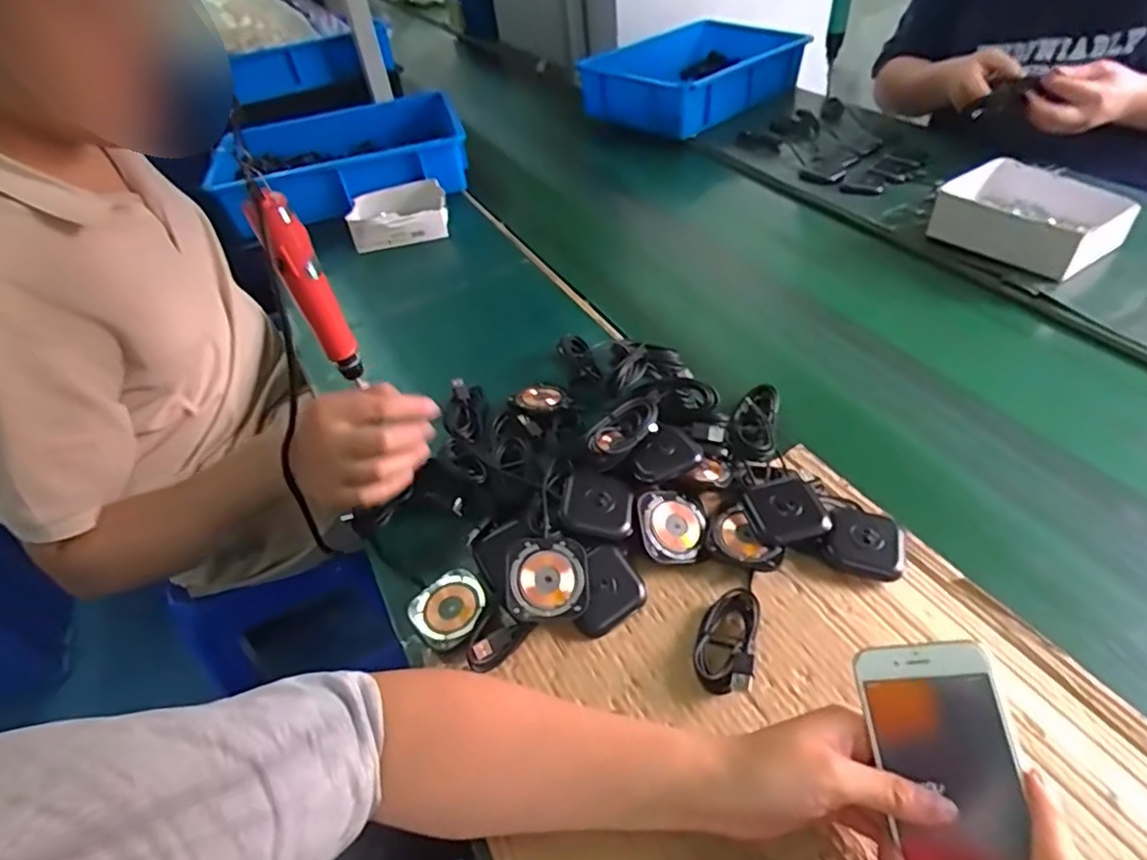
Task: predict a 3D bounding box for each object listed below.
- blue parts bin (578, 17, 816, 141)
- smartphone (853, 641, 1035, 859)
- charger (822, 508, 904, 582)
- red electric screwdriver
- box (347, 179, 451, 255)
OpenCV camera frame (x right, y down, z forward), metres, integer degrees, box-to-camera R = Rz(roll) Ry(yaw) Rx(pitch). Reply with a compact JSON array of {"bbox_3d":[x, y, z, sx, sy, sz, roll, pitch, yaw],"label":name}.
[{"bbox_3d":[0.237,-0.700,1.256,0.422,0.089,0.271,-37,50,-26],"label":"blue parts bin"},{"bbox_3d":[0.187,0.175,0.320,0.062,0.004,0.127,-18,65,30],"label":"smartphone"},{"bbox_3d":[0.224,0.088,0.495,0.057,0.021,0.055,8,46,17],"label":"charger"},{"bbox_3d":[-0.238,-0.113,0.592,0.042,0.211,0.042,-25,46,-16],"label":"red electric screwdriver"},{"bbox_3d":[-0.263,-0.330,0.978,0.145,0.056,0.109,-10,43,-1],"label":"box"}]

